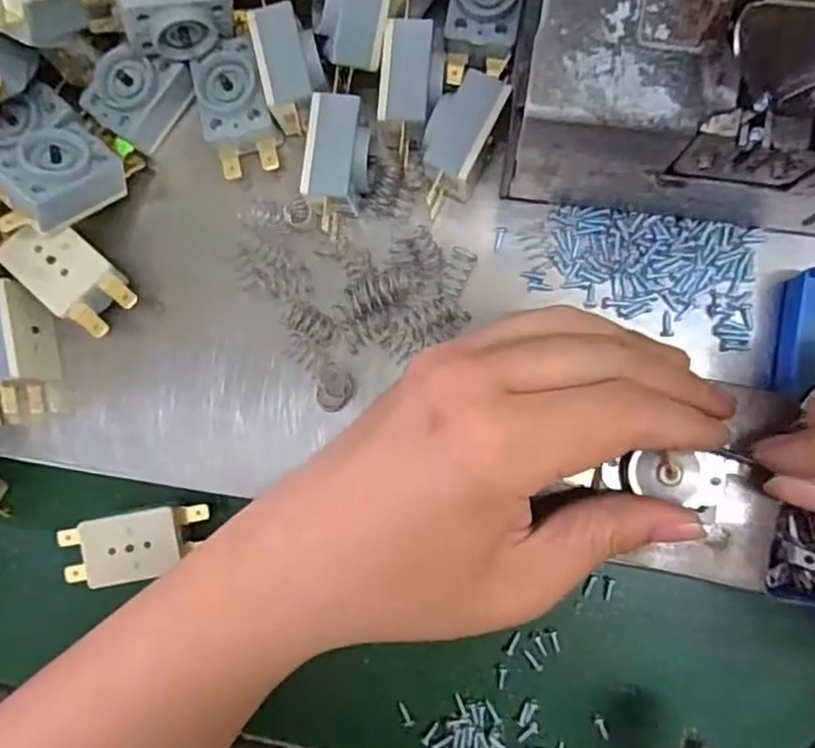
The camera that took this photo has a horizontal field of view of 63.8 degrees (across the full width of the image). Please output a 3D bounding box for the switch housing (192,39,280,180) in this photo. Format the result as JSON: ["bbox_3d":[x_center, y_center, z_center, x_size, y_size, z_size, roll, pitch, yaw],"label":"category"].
[{"bbox_3d":[-0.064,-0.100,0.244,0.026,0.014,0.047,-11,88,6],"label":"switch housing"}]

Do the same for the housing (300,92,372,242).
[{"bbox_3d":[-0.024,-0.074,0.238,0.021,0.020,0.047,6,90,6],"label":"housing"}]

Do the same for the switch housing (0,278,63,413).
[{"bbox_3d":[-0.149,-0.009,0.249,0.020,0.030,0.046,-3,89,6],"label":"switch housing"}]

